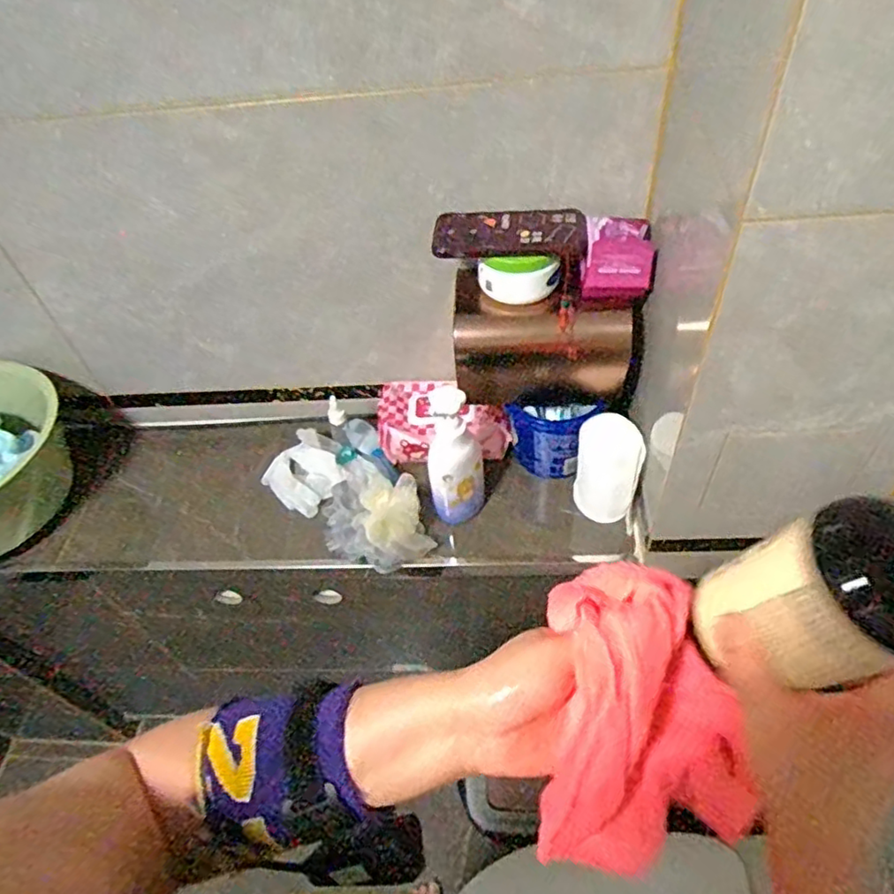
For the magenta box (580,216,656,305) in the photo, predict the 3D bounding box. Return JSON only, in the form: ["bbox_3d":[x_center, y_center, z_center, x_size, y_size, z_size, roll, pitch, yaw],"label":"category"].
[{"bbox_3d":[0.190,-0.206,0.692,0.079,0.064,0.083,6,51,11],"label":"magenta box"}]

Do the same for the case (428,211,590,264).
[{"bbox_3d":[0.068,-0.231,0.689,0.163,0.020,0.065,1,51,7],"label":"case"}]

